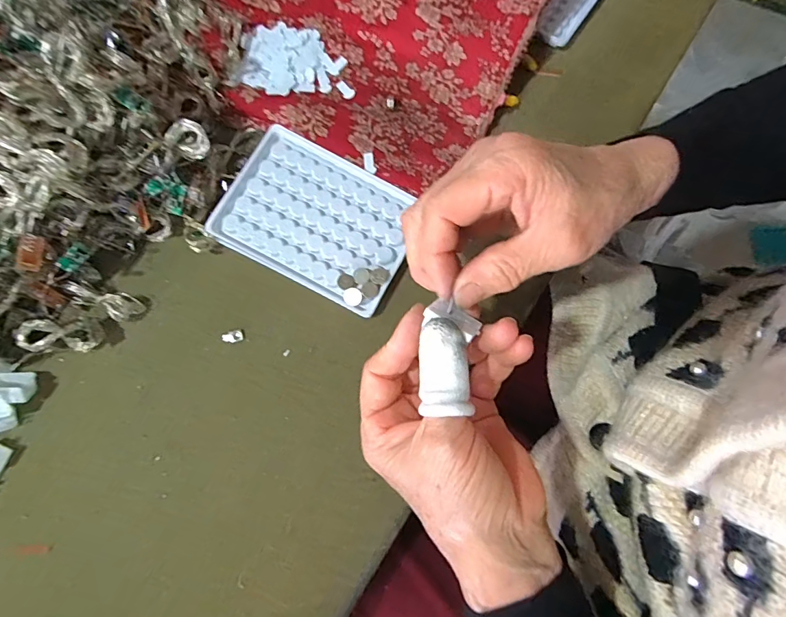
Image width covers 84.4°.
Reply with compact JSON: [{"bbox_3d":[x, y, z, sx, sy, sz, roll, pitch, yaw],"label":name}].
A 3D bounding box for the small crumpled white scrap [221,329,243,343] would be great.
[{"bbox_3d":[-0.111,0.019,0.298,0.014,0.004,0.008,-15,73,-5],"label":"small crumpled white scrap"}]

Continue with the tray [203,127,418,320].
[{"bbox_3d":[-0.052,-0.063,0.310,0.129,0.018,0.094,26,74,8],"label":"tray"}]

